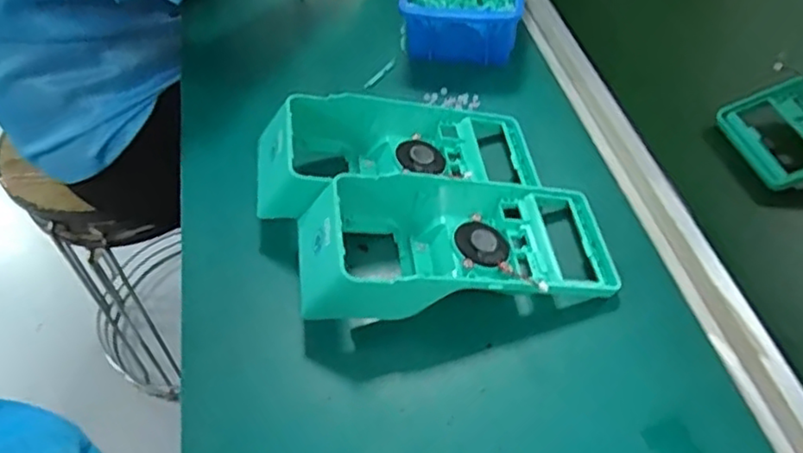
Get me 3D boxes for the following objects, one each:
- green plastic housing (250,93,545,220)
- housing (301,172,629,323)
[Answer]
[{"bbox_3d":[-0.001,-0.051,0.435,0.185,0.051,0.083,-7,51,-4],"label":"green plastic housing"},{"bbox_3d":[0.033,0.009,0.387,0.188,0.055,0.081,-8,51,-5],"label":"housing"}]

